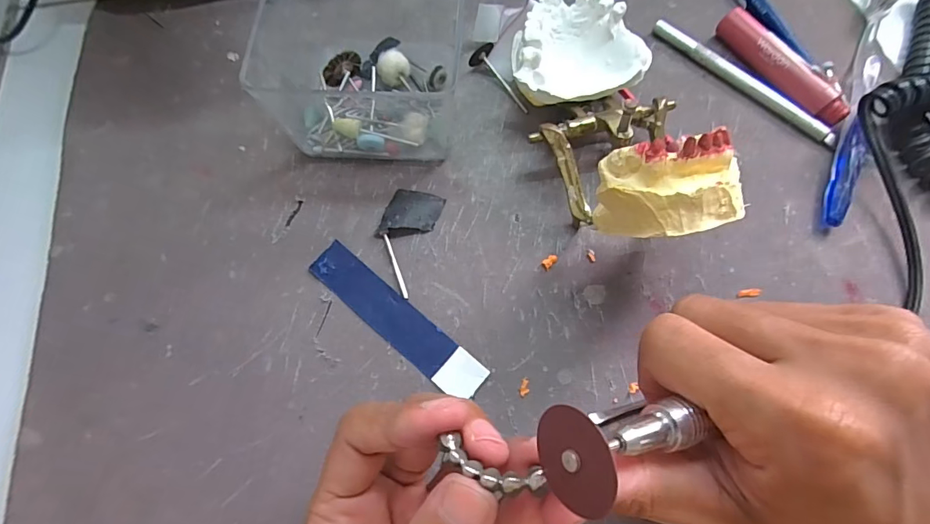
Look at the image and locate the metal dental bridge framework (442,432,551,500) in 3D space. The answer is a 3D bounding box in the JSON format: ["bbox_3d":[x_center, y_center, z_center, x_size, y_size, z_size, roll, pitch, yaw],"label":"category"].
[{"bbox_3d":[0.007,0.057,0.126,0.030,0.007,0.008,14,71,17],"label":"metal dental bridge framework"}]

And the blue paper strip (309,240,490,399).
[{"bbox_3d":[-0.034,0.028,0.225,0.102,0.004,0.021,39,76,13],"label":"blue paper strip"}]

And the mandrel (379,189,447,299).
[{"bbox_3d":[-0.032,-0.013,0.238,0.027,0.007,0.057,15,72,7],"label":"mandrel"}]

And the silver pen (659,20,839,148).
[{"bbox_3d":[0.159,-0.105,0.267,0.119,0.009,0.006,42,77,14],"label":"silver pen"}]

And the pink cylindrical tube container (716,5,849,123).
[{"bbox_3d":[0.180,-0.112,0.264,0.014,0.017,0.088,-28,73,-8],"label":"pink cylindrical tube container"}]

